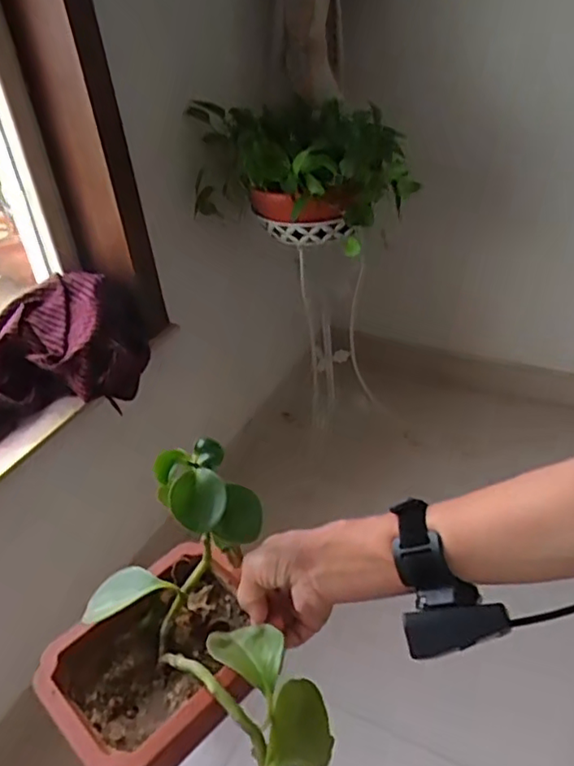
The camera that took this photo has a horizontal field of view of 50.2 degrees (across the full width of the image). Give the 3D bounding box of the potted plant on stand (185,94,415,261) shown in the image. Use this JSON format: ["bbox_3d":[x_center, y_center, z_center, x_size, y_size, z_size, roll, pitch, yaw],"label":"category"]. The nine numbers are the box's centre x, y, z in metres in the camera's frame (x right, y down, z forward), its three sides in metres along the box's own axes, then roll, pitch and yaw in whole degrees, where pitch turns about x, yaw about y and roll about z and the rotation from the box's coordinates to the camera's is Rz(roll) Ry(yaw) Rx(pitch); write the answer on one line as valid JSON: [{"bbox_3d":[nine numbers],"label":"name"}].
[{"bbox_3d":[0.060,-0.472,1.343,0.433,0.274,0.320,22,47,31],"label":"potted plant on stand"}]

